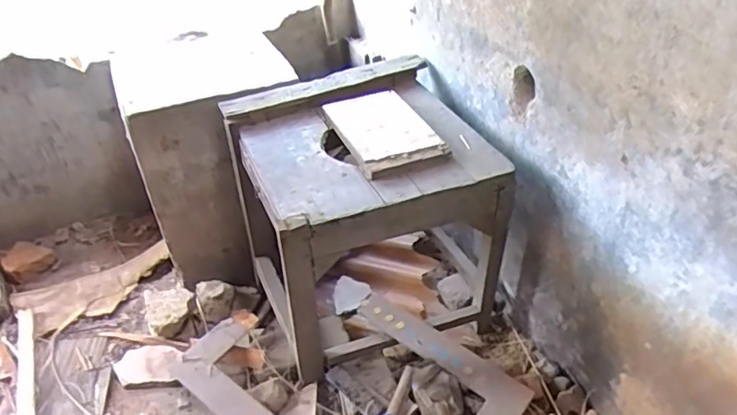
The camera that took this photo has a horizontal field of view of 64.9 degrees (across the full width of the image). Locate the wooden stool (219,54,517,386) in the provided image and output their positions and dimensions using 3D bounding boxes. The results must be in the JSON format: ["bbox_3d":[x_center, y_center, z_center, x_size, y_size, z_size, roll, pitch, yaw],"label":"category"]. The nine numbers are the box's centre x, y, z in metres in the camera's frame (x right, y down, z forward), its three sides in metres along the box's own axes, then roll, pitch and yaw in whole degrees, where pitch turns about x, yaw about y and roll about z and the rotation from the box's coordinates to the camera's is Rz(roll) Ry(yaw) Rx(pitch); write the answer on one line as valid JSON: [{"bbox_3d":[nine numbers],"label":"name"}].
[{"bbox_3d":[-0.009,0.018,1.191,0.432,0.436,0.438,-18,38,-16],"label":"wooden stool"}]

